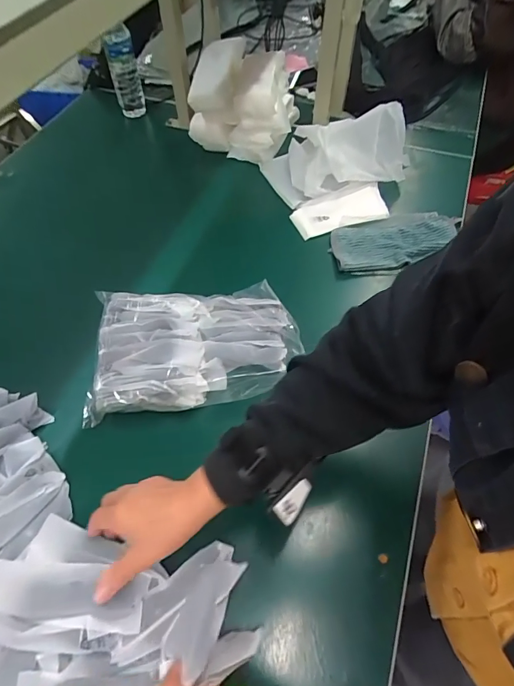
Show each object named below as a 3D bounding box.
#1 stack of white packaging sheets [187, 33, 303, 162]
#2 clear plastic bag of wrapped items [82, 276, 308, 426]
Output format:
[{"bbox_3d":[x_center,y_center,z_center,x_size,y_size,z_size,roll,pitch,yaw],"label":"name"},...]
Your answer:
[{"bbox_3d":[-0.021,-0.536,0.878,0.206,0.186,0.207,14,57,10],"label":"stack of white packaging sheets"},{"bbox_3d":[-0.093,-0.002,0.605,0.306,0.076,0.197,-7,56,-4],"label":"clear plastic bag of wrapped items"}]

